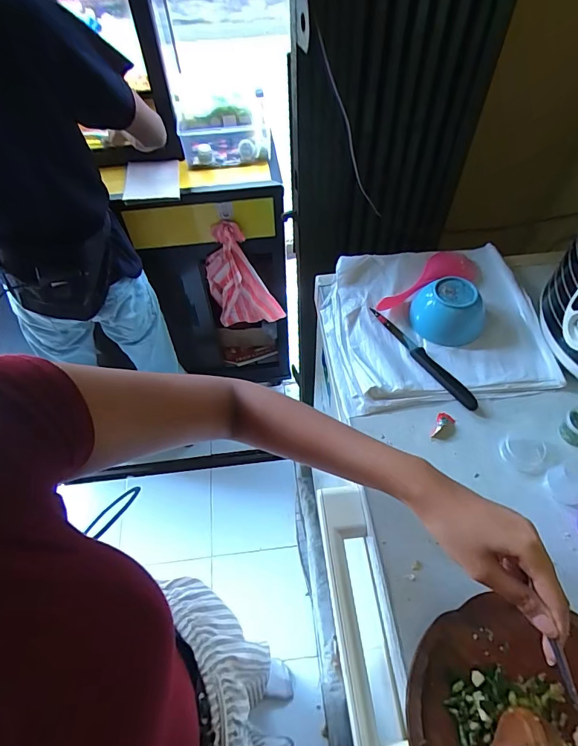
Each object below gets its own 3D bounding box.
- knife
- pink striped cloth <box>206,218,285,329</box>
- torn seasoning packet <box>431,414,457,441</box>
[{"bbox_3d":[0.175,-0.023,0.551,0.022,0.011,0.189,-29,57,-19],"label":"knife"},{"bbox_3d":[-0.131,-0.266,1.191,0.199,0.346,0.052,-4,53,-1],"label":"pink striped cloth"},{"bbox_3d":[0.184,0.065,0.492,0.022,0.005,0.038,20,56,16],"label":"torn seasoning packet"}]

